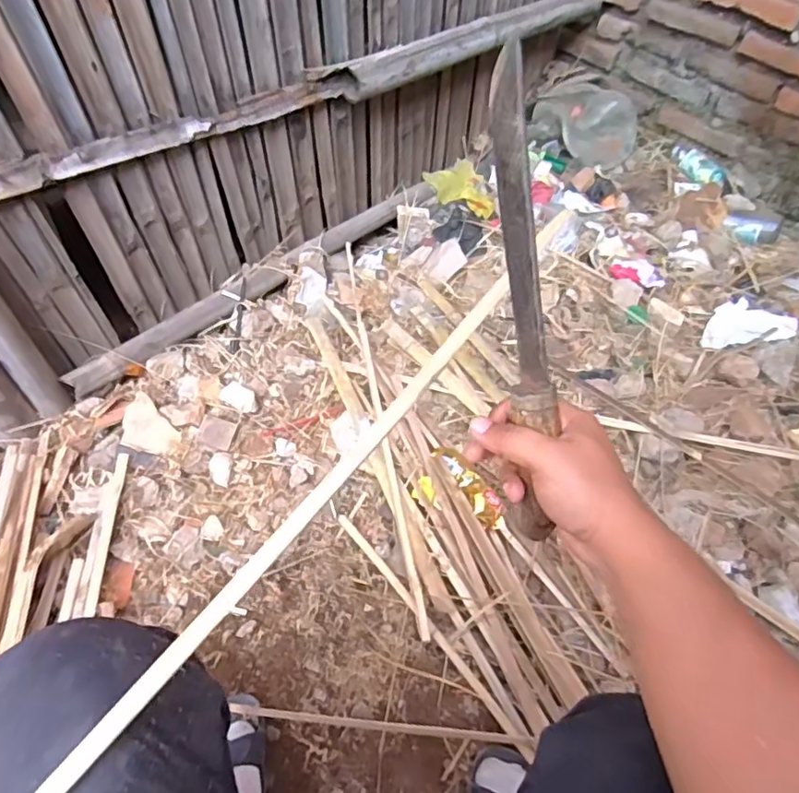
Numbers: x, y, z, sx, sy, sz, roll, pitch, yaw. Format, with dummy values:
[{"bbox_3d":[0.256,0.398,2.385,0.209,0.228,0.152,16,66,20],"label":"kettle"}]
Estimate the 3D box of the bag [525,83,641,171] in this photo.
[{"bbox_3d":[0.446,-0.666,1.408,0.261,0.060,0.218,26,76,14],"label":"bag"}]

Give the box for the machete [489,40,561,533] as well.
[{"bbox_3d":[0.083,-0.052,0.390,0.020,0.319,0.033,-9,14,-11],"label":"machete"}]

